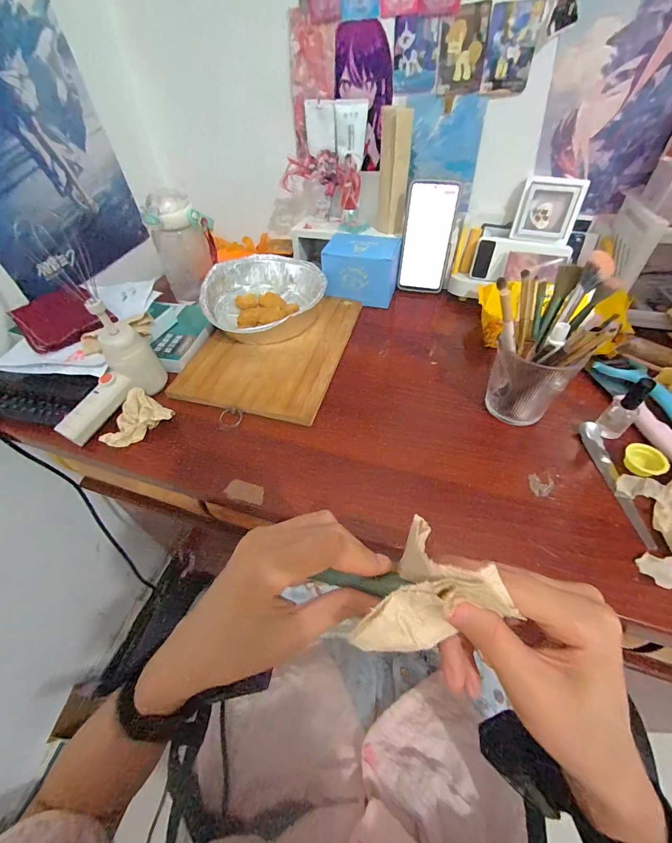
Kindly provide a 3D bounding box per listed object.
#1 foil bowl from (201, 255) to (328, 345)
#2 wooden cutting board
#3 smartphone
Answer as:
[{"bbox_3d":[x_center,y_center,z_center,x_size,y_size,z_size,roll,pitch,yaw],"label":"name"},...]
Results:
[{"bbox_3d":[-0.110,-0.206,0.570,0.184,0.056,0.187,-4,49,-2],"label":"foil bowl"},{"bbox_3d":[-0.094,-0.114,0.527,0.205,0.016,0.263,12,50,12],"label":"wooden cutting board"},{"bbox_3d":[0.154,-0.306,0.593,0.079,0.168,0.005,11,39,10],"label":"smartphone"}]

